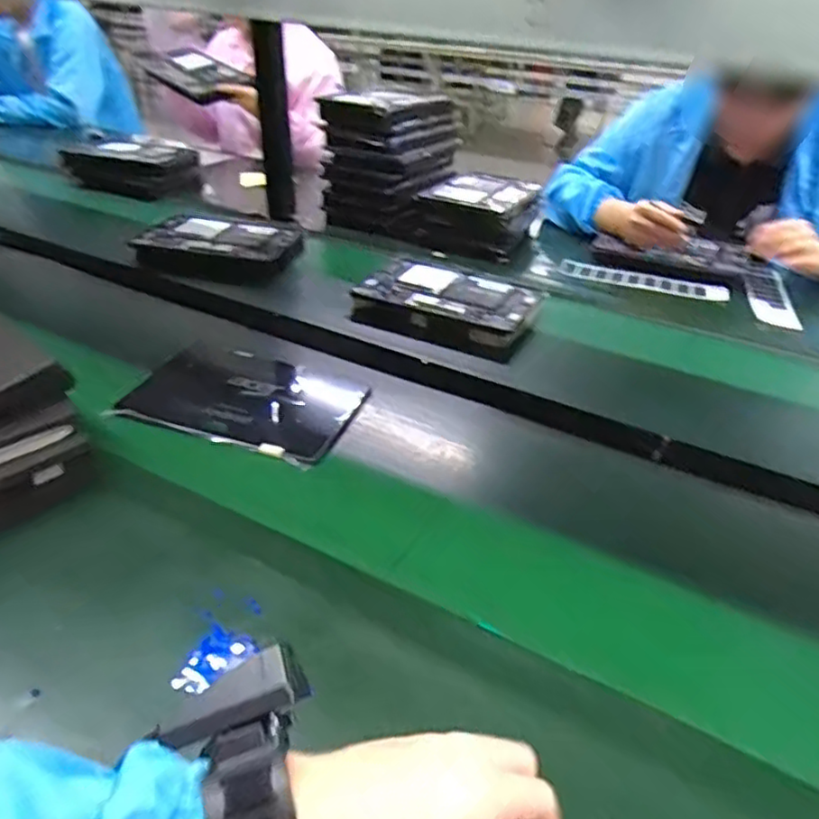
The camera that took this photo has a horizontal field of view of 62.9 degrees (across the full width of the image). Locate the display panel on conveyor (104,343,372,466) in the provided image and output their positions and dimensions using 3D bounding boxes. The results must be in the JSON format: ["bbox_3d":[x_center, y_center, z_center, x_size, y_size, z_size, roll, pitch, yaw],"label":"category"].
[{"bbox_3d":[-0.191,-0.020,0.796,0.261,0.021,0.178,14,37,17],"label":"display panel on conveyor"}]

